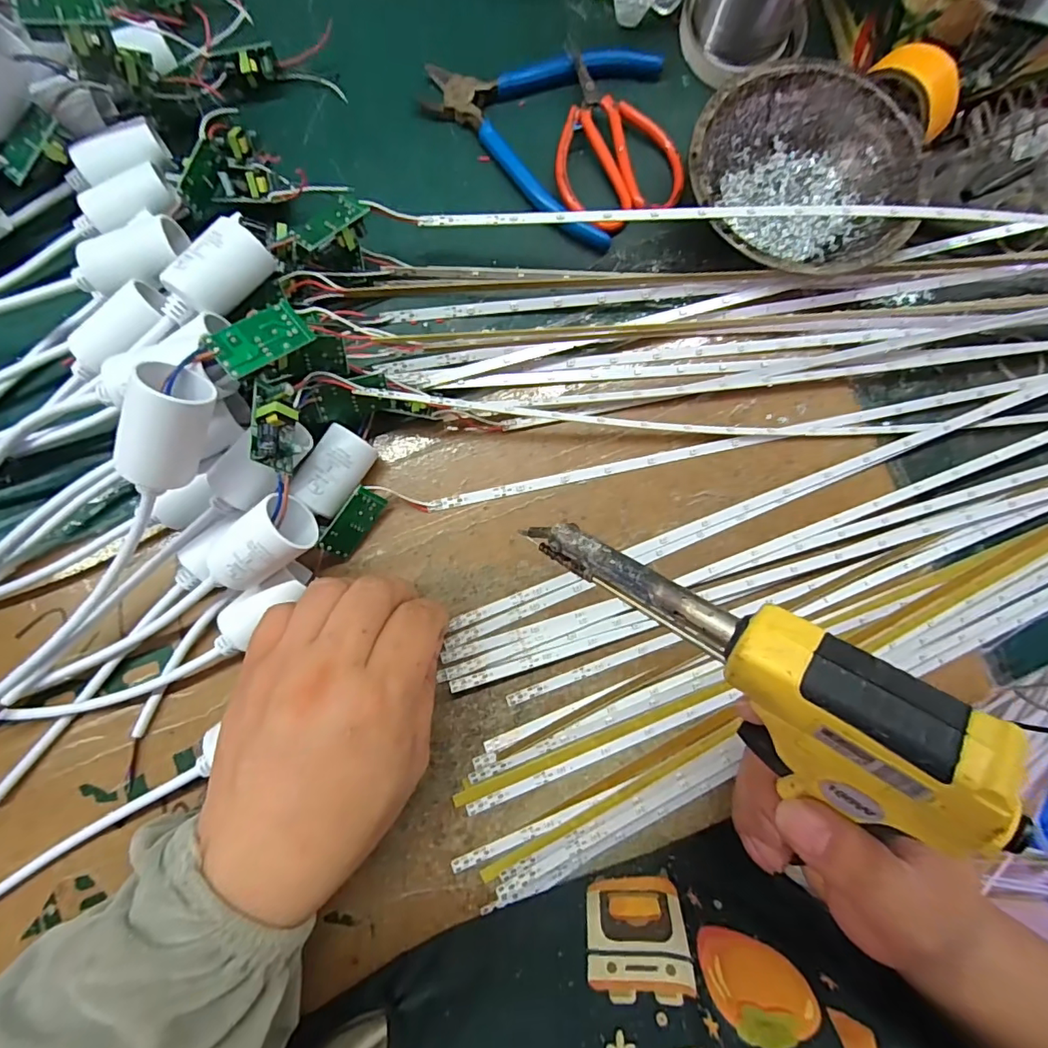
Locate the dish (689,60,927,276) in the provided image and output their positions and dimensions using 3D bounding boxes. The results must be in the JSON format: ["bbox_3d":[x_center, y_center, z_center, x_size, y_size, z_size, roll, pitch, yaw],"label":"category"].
[{"bbox_3d":[0.153,-0.193,0.295,0.122,0.036,0.121,0,82,-2],"label":"dish"}]

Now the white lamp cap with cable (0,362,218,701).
[{"bbox_3d":[-0.184,0.013,0.223,0.029,0.033,0.181,43,110,3],"label":"white lamp cap with cable"}]

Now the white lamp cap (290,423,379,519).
[{"bbox_3d":[-0.096,-0.026,0.266,0.025,0.027,0.044,25,82,1],"label":"white lamp cap"}]

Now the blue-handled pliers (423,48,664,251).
[{"bbox_3d":[0.004,-0.242,0.312,0.130,0.012,0.127,17,82,0],"label":"blue-handled pliers"}]

